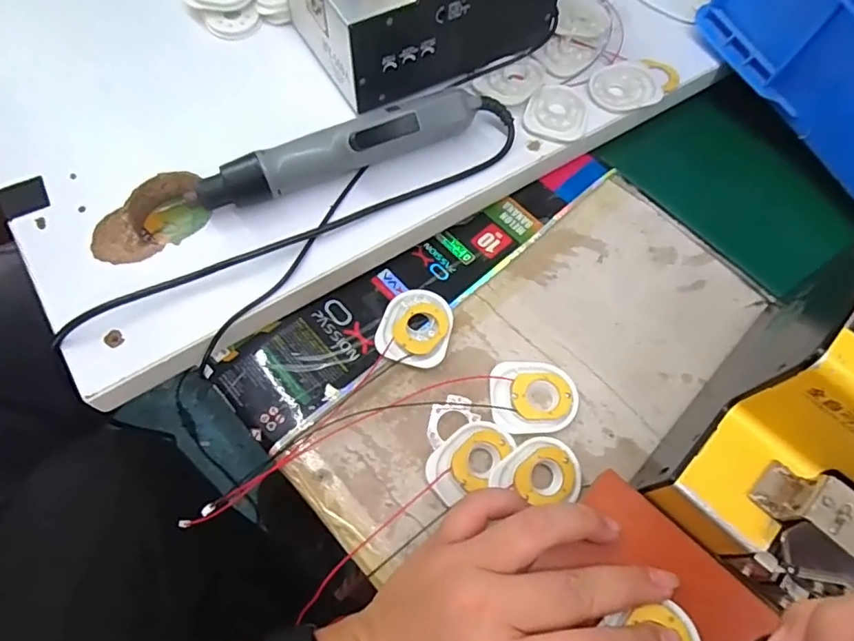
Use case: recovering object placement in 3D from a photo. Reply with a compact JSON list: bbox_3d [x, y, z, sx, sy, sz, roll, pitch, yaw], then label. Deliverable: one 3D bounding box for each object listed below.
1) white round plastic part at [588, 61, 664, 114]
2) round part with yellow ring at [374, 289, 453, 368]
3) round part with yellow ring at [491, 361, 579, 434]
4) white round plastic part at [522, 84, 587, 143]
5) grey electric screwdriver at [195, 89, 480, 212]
[{"bbox_3d":[0.165,-0.197,0.446,0.060,0.004,0.051,-9,66,-7],"label":"white round plastic part"},{"bbox_3d":[-0.007,0.003,0.372,0.048,0.010,0.058,16,65,5],"label":"round part with yellow ring"},{"bbox_3d":[0.072,0.051,0.356,0.057,0.009,0.049,-3,65,-4],"label":"round part with yellow ring"},{"bbox_3d":[0.104,-0.166,0.426,0.048,0.006,0.049,19,76,3],"label":"white round plastic part"},{"bbox_3d":[-0.060,-0.122,0.380,0.199,0.043,0.035,-18,67,-11],"label":"grey electric screwdriver"}]

